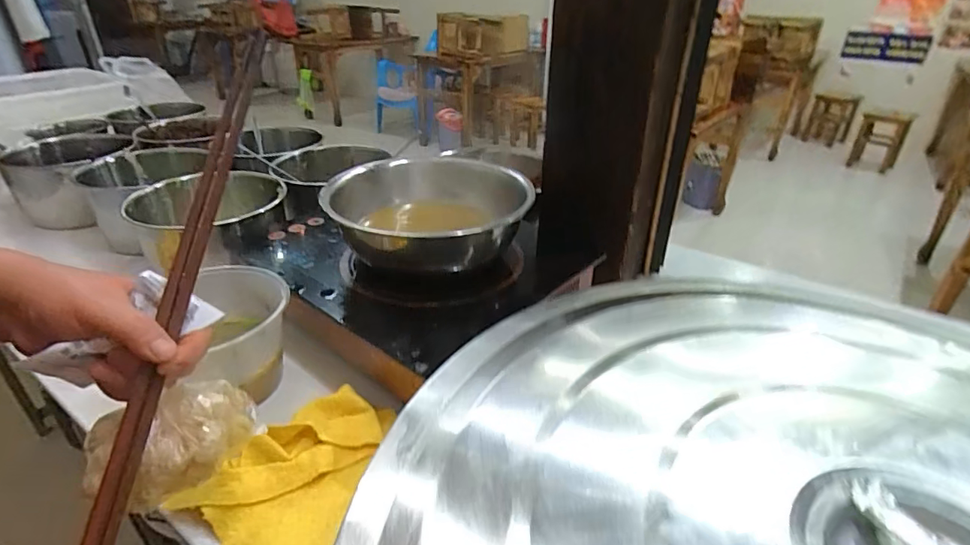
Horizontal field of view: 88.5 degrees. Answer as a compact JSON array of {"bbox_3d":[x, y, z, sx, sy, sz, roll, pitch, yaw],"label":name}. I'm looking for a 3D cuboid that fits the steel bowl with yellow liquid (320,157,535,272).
[{"bbox_3d":[-0.067,-0.063,0.627,0.249,0.093,0.243,1,31,0],"label":"steel bowl with yellow liquid"}]

